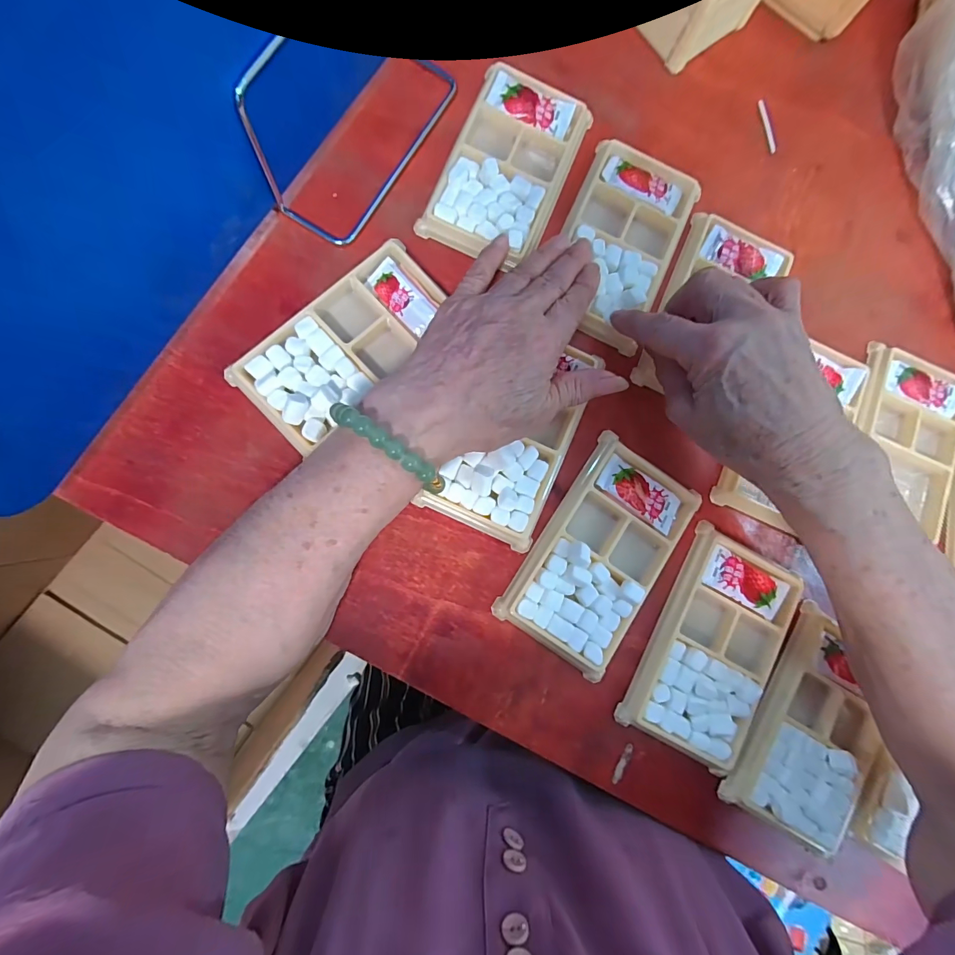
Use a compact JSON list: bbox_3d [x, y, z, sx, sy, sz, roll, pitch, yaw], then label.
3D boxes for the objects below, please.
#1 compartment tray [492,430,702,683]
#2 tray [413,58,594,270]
[{"bbox_3d":[0.080,0.046,0.264,0.079,0.016,0.135,34,81,-2],"label":"compartment tray"},{"bbox_3d":[0.021,-0.209,0.283,0.075,0.015,0.131,24,82,-3],"label":"tray"}]

